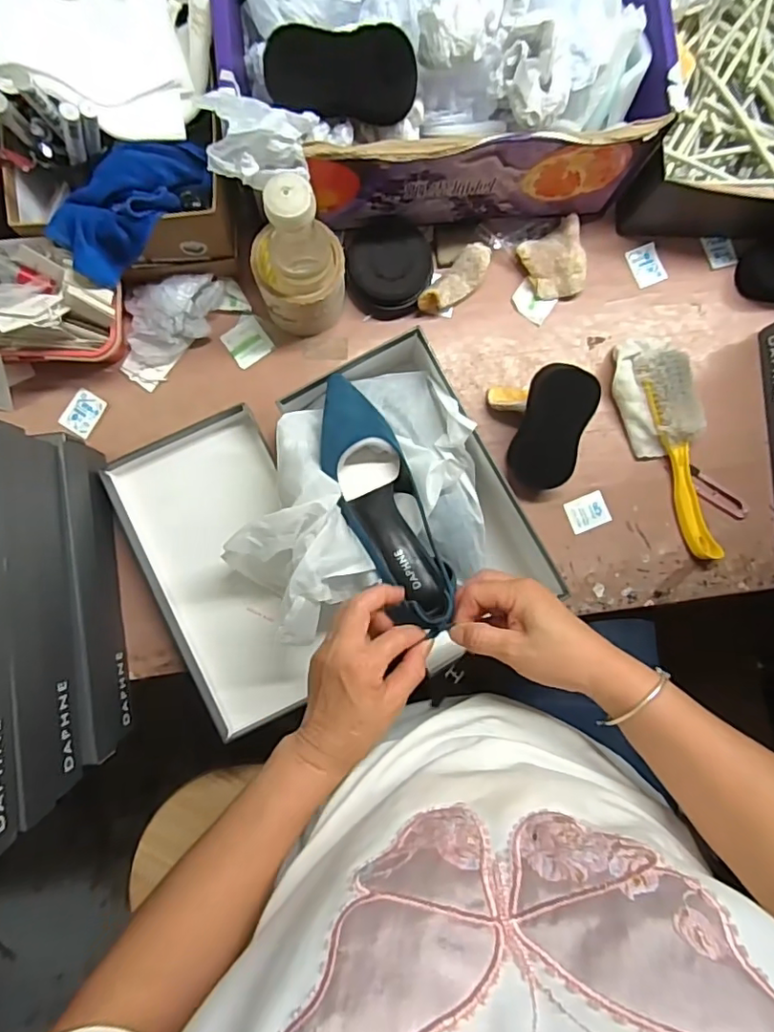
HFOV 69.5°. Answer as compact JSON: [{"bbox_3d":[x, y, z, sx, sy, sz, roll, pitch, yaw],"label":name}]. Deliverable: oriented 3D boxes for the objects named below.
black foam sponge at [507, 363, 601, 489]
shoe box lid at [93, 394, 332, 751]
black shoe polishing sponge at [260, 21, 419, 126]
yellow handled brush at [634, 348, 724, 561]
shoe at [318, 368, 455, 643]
[{"bbox_3d":[0.170,-0.090,0.577,0.068,0.021,0.129,24,124,19],"label":"black foam sponge"},{"bbox_3d":[-0.163,0.060,0.584,0.156,0.044,0.309,-21,89,-4],"label":"shoe box lid"},{"bbox_3d":[-0.039,-0.378,0.478,0.127,0.024,0.064,-1,131,-5],"label":"black shoe polishing sponge"},{"bbox_3d":[0.327,-0.071,0.611,0.050,0.038,0.235,-15,88,-4],"label":"yellow handled brush"},{"bbox_3d":[-0.004,-0.012,0.499,0.069,0.067,0.243,-22,74,-4],"label":"shoe"}]

